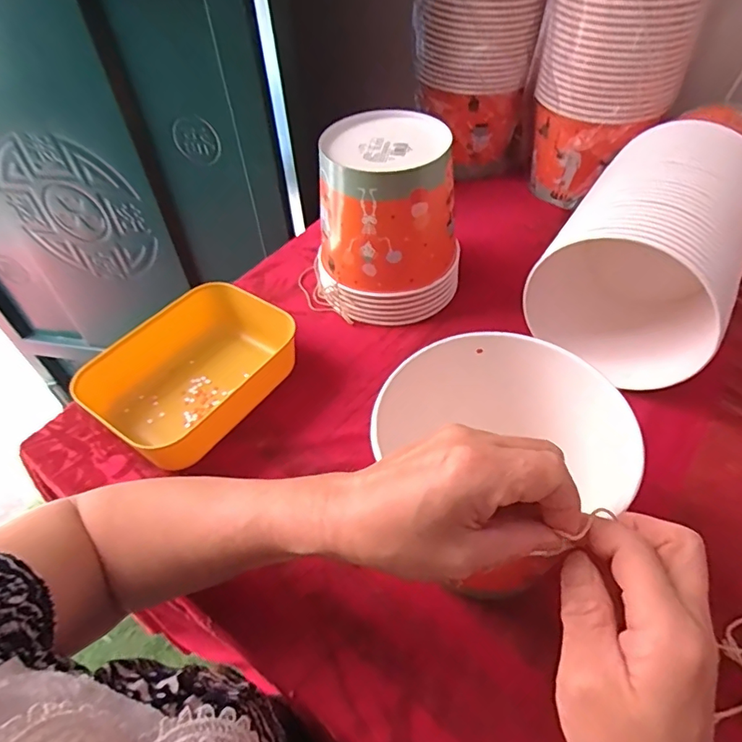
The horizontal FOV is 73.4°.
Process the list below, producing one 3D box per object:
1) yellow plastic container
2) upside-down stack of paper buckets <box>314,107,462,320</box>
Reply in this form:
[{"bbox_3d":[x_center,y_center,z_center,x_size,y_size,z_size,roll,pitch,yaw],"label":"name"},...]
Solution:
[{"bbox_3d":[-0.169,0.001,0.486,0.144,0.052,0.179,29,56,26],"label":"yellow plastic container"},{"bbox_3d":[0.017,-0.169,0.547,0.160,0.168,0.152,2,49,6],"label":"upside-down stack of paper buckets"}]

